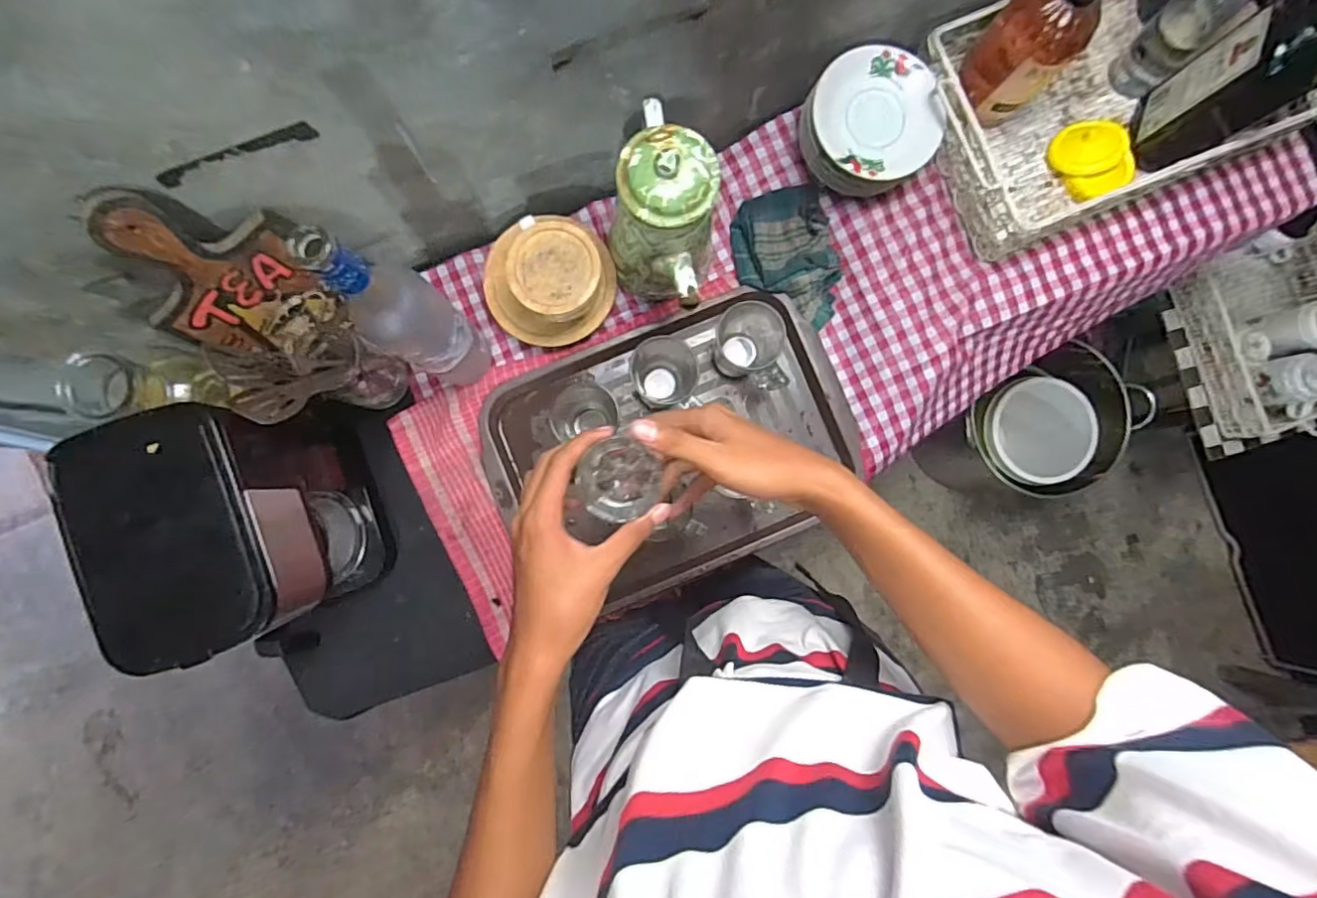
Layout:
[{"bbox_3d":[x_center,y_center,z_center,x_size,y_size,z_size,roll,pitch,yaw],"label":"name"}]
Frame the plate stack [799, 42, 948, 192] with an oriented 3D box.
[{"bbox_3d":[0.240,-0.376,0.686,0.138,0.089,0.145,-22,88,-3],"label":"plate stack"}]

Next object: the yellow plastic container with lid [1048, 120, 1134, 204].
[{"bbox_3d":[0.525,-0.352,0.703,0.075,0.050,0.094,-22,88,-3],"label":"yellow plastic container with lid"}]

